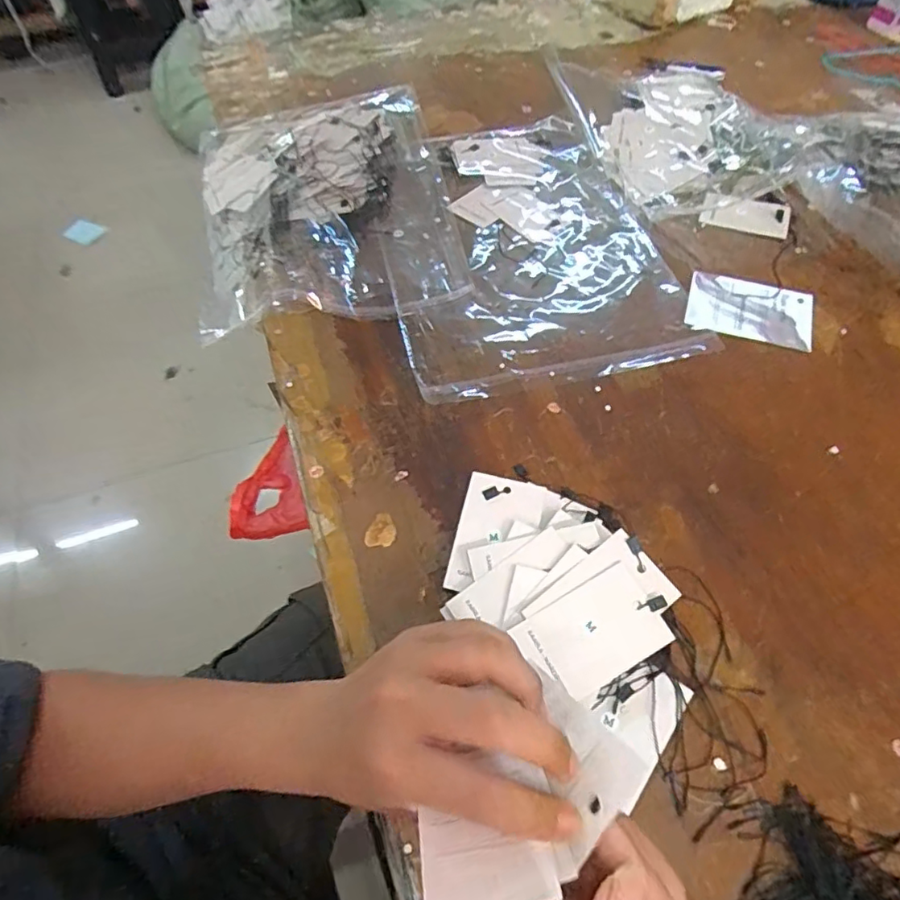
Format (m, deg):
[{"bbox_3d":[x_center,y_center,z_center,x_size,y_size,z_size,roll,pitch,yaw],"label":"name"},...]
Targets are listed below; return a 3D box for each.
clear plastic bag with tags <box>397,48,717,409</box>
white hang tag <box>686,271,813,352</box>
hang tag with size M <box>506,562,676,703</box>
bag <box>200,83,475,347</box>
[{"bbox_3d":[0.062,-0.205,0.541,0.245,0.021,0.353,-13,58,-5],"label":"clear plastic bag with tags"},{"bbox_3d":[0.260,-0.122,0.493,0.101,0.004,0.072,14,60,11],"label":"white hang tag"},{"bbox_3d":[0.081,0.104,0.321,0.075,0.004,0.050,-28,73,-10],"label":"hang tag with size M"},{"bbox_3d":[-0.127,-0.256,0.568,0.240,0.033,0.339,-10,58,-4],"label":"bag"}]

